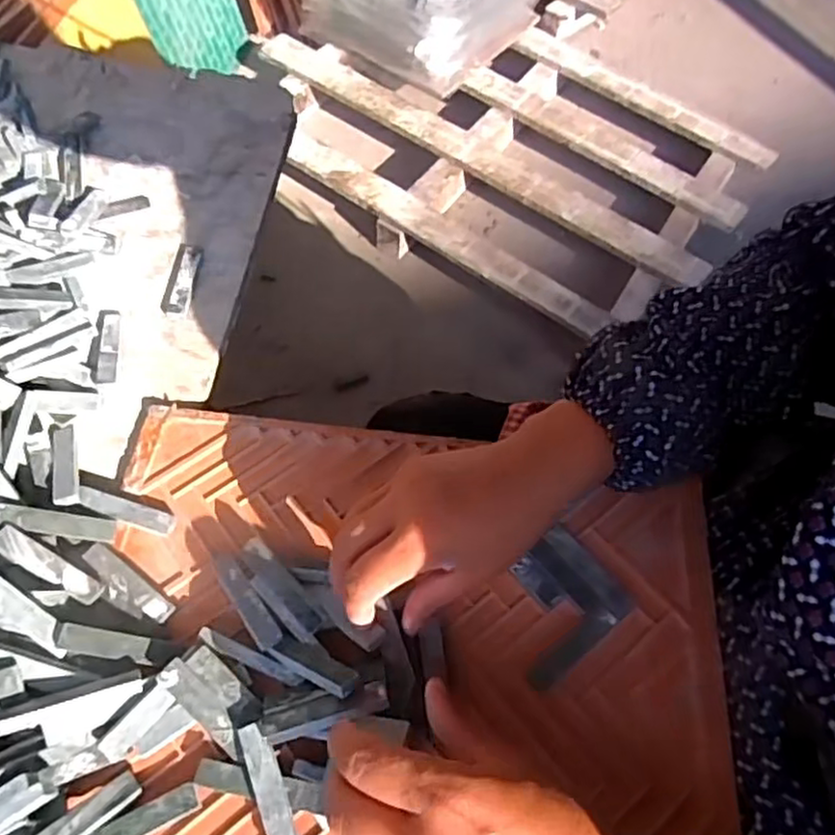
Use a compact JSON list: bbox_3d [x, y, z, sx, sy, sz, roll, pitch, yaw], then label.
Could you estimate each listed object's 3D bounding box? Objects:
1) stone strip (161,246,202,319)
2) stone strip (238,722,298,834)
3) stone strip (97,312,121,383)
[{"bbox_3d":[-0.174,-0.104,0.500,0.021,0.008,0.065,3,60,0],"label":"stone strip"},{"bbox_3d":[-0.071,0.179,0.328,0.013,0.004,0.062,-18,73,-14],"label":"stone strip"},{"bbox_3d":[-0.210,-0.050,0.467,0.012,0.008,0.062,-6,60,-5],"label":"stone strip"}]

